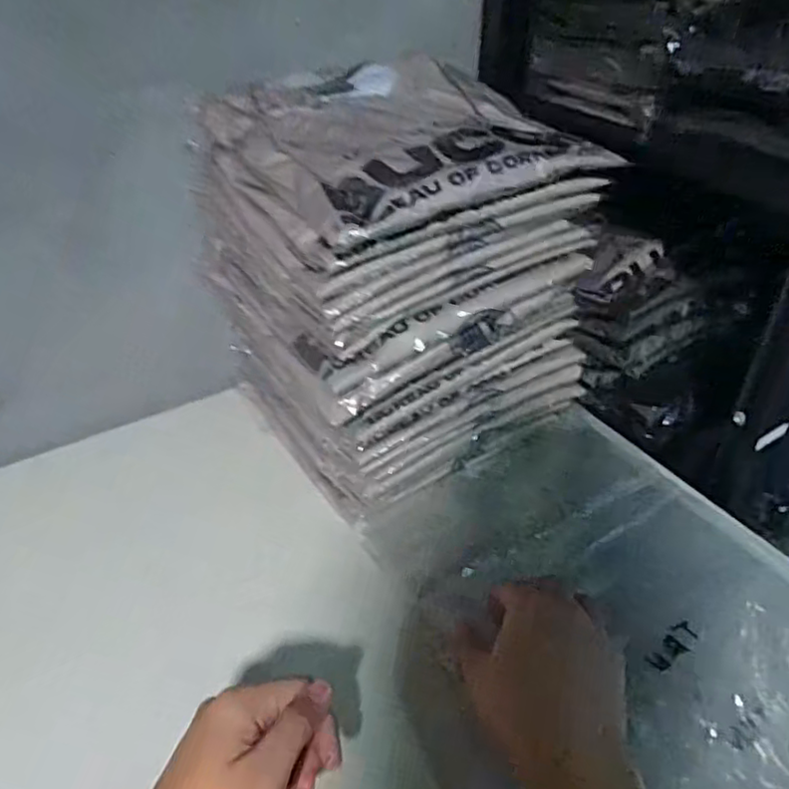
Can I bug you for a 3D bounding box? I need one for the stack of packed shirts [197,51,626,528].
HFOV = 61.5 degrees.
[{"bbox_3d":[-0.010,-0.101,0.596,0.243,0.290,0.261,-23,42,-26],"label":"stack of packed shirts"}]

